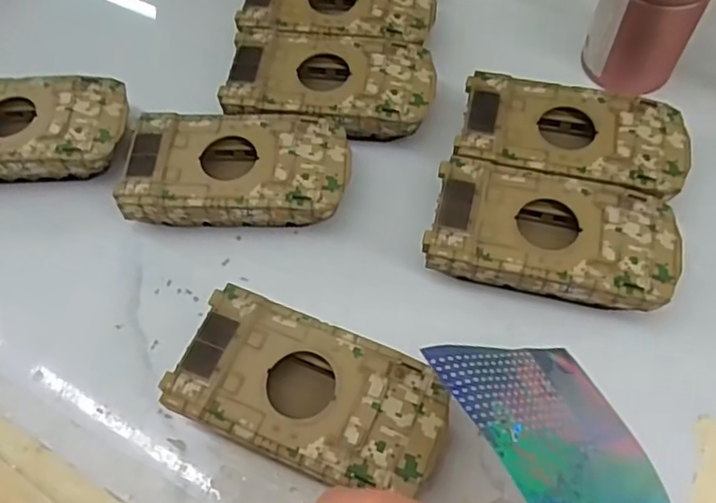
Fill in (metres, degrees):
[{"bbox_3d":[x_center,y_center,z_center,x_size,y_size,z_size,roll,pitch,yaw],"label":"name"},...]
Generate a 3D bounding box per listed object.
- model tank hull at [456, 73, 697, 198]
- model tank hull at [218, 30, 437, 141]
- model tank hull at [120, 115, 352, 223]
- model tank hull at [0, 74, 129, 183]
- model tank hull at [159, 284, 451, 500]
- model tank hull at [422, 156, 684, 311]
[{"bbox_3d":[0.095,-0.048,0.286,0.095,0.027,0.050,12,62,9],"label":"model tank hull"},{"bbox_3d":[-0.013,-0.077,0.307,0.095,0.027,0.048,5,61,5],"label":"model tank hull"},{"bbox_3d":[-0.052,-0.034,0.284,0.095,0.026,0.050,1,61,3],"label":"model tank hull"},{"bbox_3d":[-0.156,-0.056,0.300,0.093,0.025,0.050,-2,61,2],"label":"model tank hull"},{"bbox_3d":[-0.017,0.055,0.233,0.095,0.026,0.050,21,64,13],"label":"model tank hull"},{"bbox_3d":[0.079,-0.003,0.262,0.096,0.026,0.052,11,62,9],"label":"model tank hull"}]

